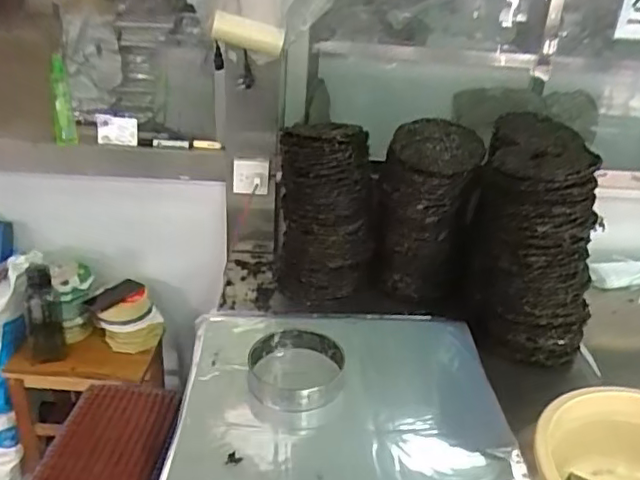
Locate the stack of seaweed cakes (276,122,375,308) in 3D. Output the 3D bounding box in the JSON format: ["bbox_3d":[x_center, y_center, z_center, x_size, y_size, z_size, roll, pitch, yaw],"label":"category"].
[{"bbox_3d":[0.011,-0.058,1.309,0.193,0.358,0.187,0,27,-8],"label":"stack of seaweed cakes"}]

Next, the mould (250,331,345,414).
[{"bbox_3d":[-0.044,0.238,1.076,0.175,0.071,0.193,2,27,-5],"label":"mould"}]

